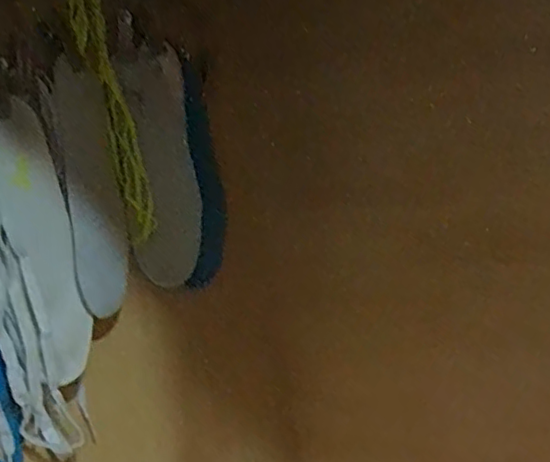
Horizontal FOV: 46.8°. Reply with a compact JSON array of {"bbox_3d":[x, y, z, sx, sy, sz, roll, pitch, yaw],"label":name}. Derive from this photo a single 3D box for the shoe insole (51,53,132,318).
[{"bbox_3d":[-0.181,-0.041,0.619,0.018,0.243,0.082,-8,5,27],"label":"shoe insole"}]

